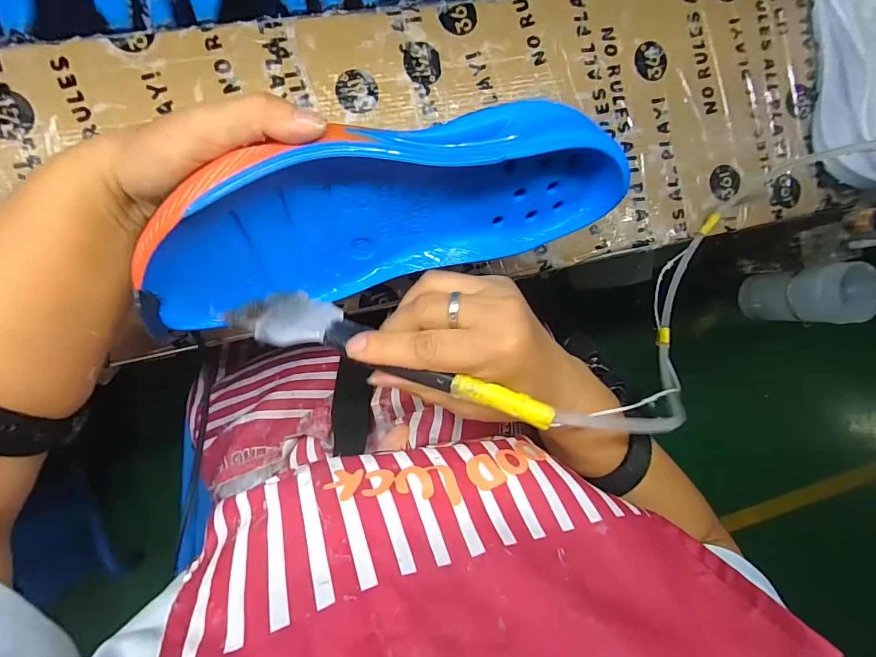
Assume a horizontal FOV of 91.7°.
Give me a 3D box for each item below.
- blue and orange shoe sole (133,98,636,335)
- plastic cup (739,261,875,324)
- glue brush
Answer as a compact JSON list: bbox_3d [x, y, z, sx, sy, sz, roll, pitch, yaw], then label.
[{"bbox_3d":[-0.024,-0.072,0.245,0.263,0.094,0.055,-16,55,-14],"label":"blue and orange shoe sole"},{"bbox_3d":[0.480,-0.044,0.554,0.070,0.129,0.072,0,94,-5],"label":"plastic cup"},{"bbox_3d":[-0.028,0.014,0.219,0.170,0.028,0.028,20,92,14],"label":"glue brush"}]

